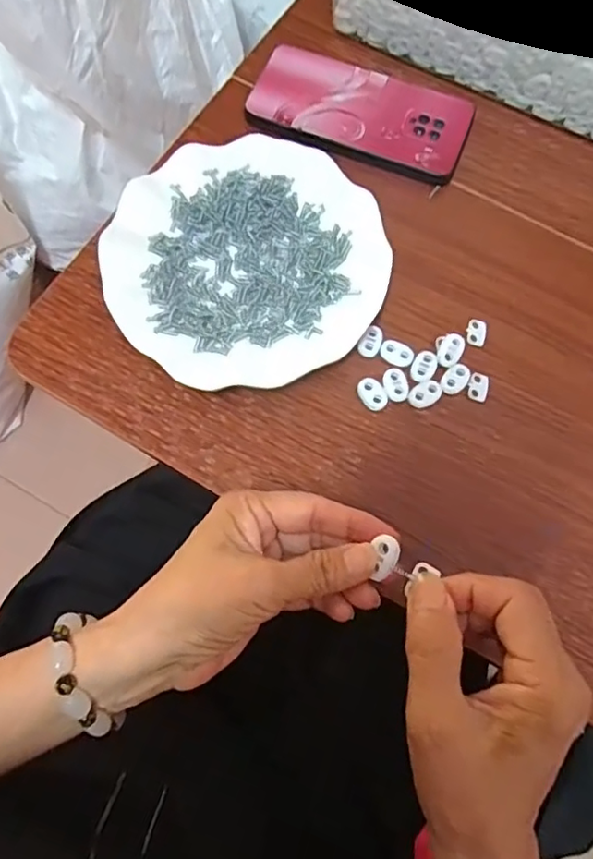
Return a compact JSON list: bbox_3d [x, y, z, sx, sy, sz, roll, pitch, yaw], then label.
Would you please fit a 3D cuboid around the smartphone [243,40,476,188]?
[{"bbox_3d":[0.048,-0.241,0.445,0.164,0.010,0.084,19,74,6],"label":"smartphone"}]

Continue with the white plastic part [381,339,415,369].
[{"bbox_3d":[0.066,-0.050,0.382,0.022,0.004,0.016,21,74,6],"label":"white plastic part"}]

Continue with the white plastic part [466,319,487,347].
[{"bbox_3d":[0.122,-0.066,0.395,0.014,0.004,0.018,21,74,6],"label":"white plastic part"}]

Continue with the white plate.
[{"bbox_3d":[-0.033,-0.115,0.396,0.180,0.024,0.179,0,73,0],"label":"white plate"}]

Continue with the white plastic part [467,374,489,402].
[{"bbox_3d":[0.120,-0.028,0.384,0.012,0.005,0.019,12,73,3],"label":"white plastic part"}]

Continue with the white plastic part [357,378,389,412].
[{"bbox_3d":[0.049,-0.023,0.376,0.015,0.005,0.022,-27,75,-8],"label":"white plastic part"}]

